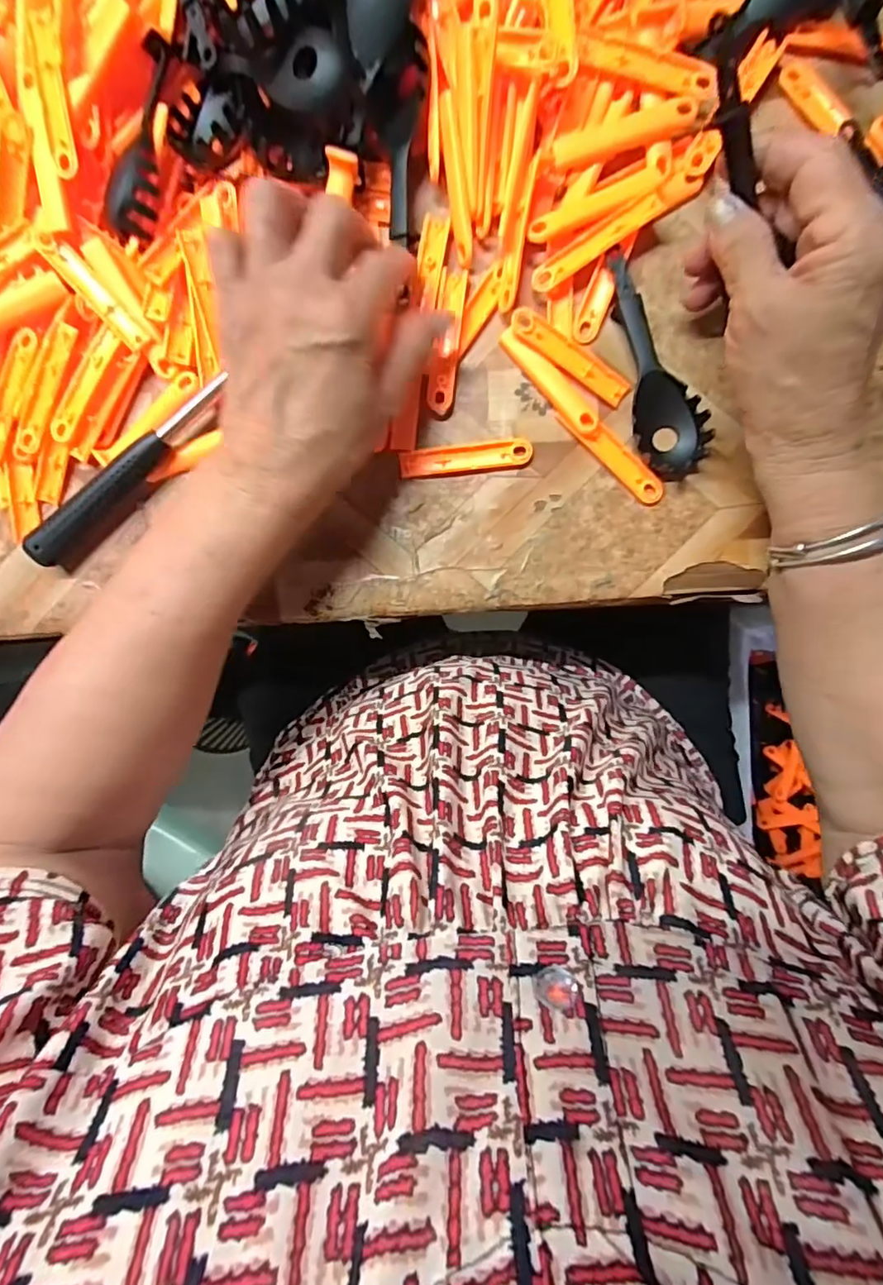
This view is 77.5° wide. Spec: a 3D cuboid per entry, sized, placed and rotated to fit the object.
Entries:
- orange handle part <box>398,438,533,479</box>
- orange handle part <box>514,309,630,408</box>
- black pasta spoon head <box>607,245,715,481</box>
[{"bbox_3d":[0.014,-0.107,0.320,0.076,0.004,0.017,-5,95,5],"label":"orange handle part"},{"bbox_3d":[0.072,-0.161,0.309,0.075,0.010,0.015,35,97,1],"label":"orange handle part"},{"bbox_3d":[0.116,-0.153,0.303,0.035,0.018,0.125,-19,94,6],"label":"black pasta spoon head"}]

